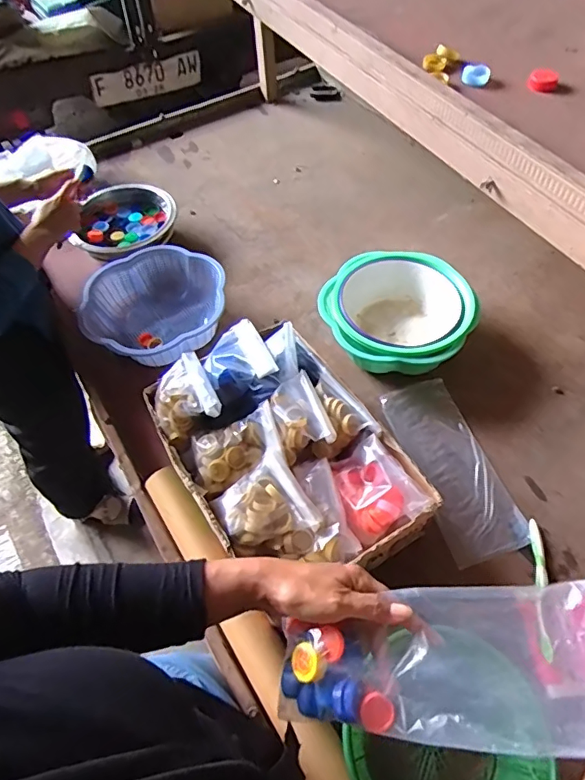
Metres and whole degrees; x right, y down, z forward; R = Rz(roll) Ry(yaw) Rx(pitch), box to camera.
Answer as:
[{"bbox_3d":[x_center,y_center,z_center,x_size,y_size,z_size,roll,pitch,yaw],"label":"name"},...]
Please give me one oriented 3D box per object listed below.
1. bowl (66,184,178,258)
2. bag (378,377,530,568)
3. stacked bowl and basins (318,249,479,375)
[{"bbox_3d":[-0.343,-0.340,1.065,0.191,0.087,0.223,-6,56,-3],"label":"bowl"},{"bbox_3d":[0.246,0.116,0.783,0.118,0.011,0.291,-15,57,-9],"label":"bag"},{"bbox_3d":[0.179,-0.127,0.877,0.242,0.102,0.220,0,56,1],"label":"stacked bowl and basins"}]

